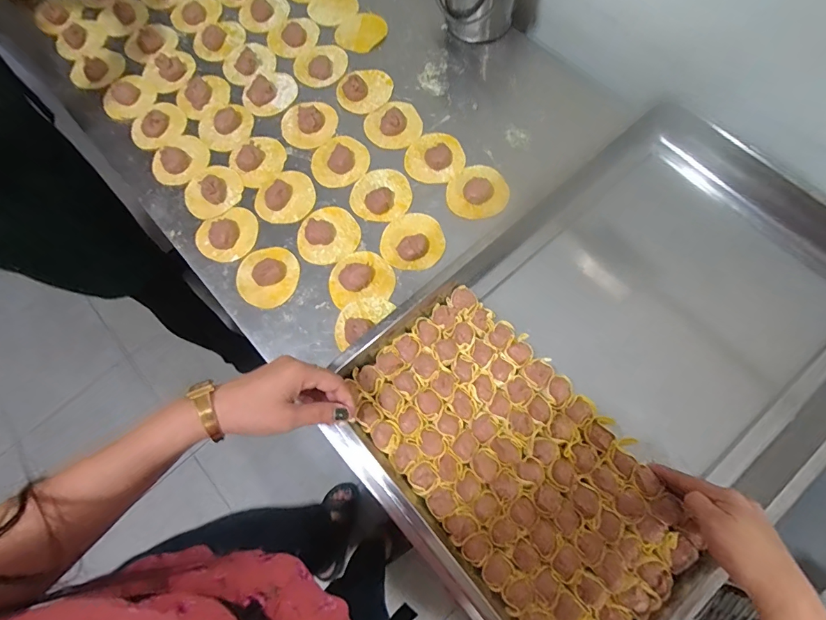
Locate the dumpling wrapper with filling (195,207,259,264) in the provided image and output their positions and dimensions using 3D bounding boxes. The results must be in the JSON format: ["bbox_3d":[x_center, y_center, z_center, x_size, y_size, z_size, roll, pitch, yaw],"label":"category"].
[{"bbox_3d":[-0.248,-0.103,0.575,0.081,0.028,0.074,-1,71,3],"label":"dumpling wrapper with filling"}]

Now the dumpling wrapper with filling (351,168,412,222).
[{"bbox_3d":[-0.042,-0.161,0.584,0.080,0.015,0.079,-1,71,3],"label":"dumpling wrapper with filling"}]

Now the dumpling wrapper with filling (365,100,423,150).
[{"bbox_3d":[-0.029,-0.272,0.621,0.078,0.012,0.081,-1,71,3],"label":"dumpling wrapper with filling"}]

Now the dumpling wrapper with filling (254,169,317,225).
[{"bbox_3d":[-0.175,-0.159,0.586,0.084,0.024,0.075,-43,74,-11],"label":"dumpling wrapper with filling"}]

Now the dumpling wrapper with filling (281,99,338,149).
[{"bbox_3d":[-0.152,-0.276,0.628,0.081,0.021,0.072,-14,70,-2],"label":"dumpling wrapper with filling"}]

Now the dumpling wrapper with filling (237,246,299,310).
[{"bbox_3d":[-0.189,-0.045,0.554,0.074,0.012,0.085,5,71,5],"label":"dumpling wrapper with filling"}]

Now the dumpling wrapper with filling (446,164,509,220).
[{"bbox_3d":[0.088,-0.160,0.580,0.076,0.014,0.085,42,78,16],"label":"dumpling wrapper with filling"}]

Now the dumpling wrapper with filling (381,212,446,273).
[{"bbox_3d":[0.000,-0.092,0.557,0.082,0.023,0.078,-1,71,3],"label":"dumpling wrapper with filling"}]

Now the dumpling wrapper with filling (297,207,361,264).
[{"bbox_3d":[-0.114,-0.101,0.567,0.081,0.016,0.077,-1,71,3],"label":"dumpling wrapper with filling"}]

